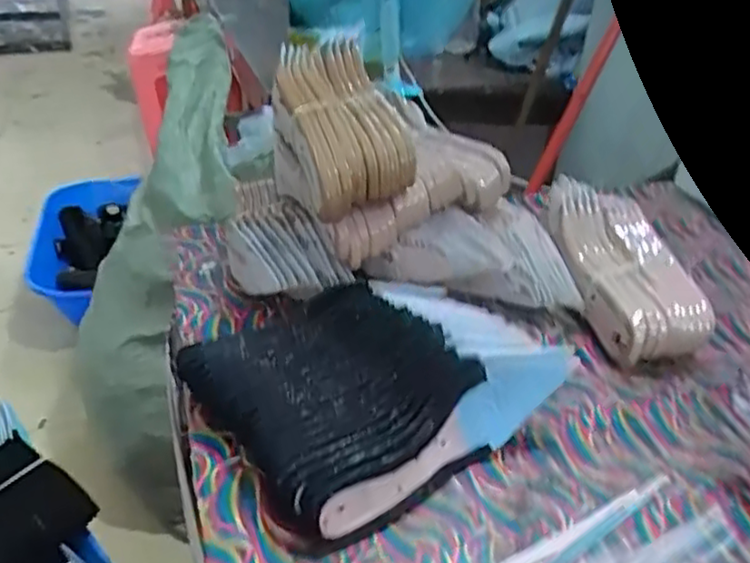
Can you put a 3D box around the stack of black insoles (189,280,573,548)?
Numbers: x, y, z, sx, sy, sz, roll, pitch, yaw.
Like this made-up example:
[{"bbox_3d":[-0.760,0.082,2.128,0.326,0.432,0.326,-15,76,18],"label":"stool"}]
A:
[{"bbox_3d":[0.001,0.078,0.556,0.252,0.075,0.197,-18,39,-31],"label":"stack of black insoles"}]

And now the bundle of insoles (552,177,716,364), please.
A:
[{"bbox_3d":[0.260,-0.023,0.715,0.117,0.045,0.246,-1,46,-8],"label":"bundle of insoles"}]

